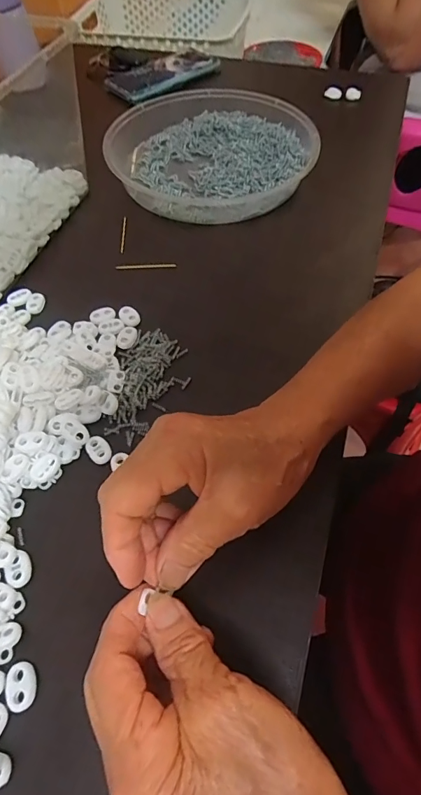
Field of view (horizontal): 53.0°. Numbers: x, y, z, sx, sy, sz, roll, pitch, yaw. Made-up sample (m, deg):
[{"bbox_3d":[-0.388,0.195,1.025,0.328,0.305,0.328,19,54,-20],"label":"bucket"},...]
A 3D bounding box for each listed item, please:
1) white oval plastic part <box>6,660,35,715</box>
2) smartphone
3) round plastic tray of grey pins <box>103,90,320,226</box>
[{"bbox_3d":[-0.103,0.156,0.228,0.014,0.004,0.023,-18,59,-10],"label":"white oval plastic part"},{"bbox_3d":[-0.069,-0.473,0.621,0.165,0.015,0.090,-28,61,-13],"label":"smartphone"},{"bbox_3d":[0.002,-0.286,0.483,0.225,0.043,0.208,0,58,1],"label":"round plastic tray of grey pins"}]

